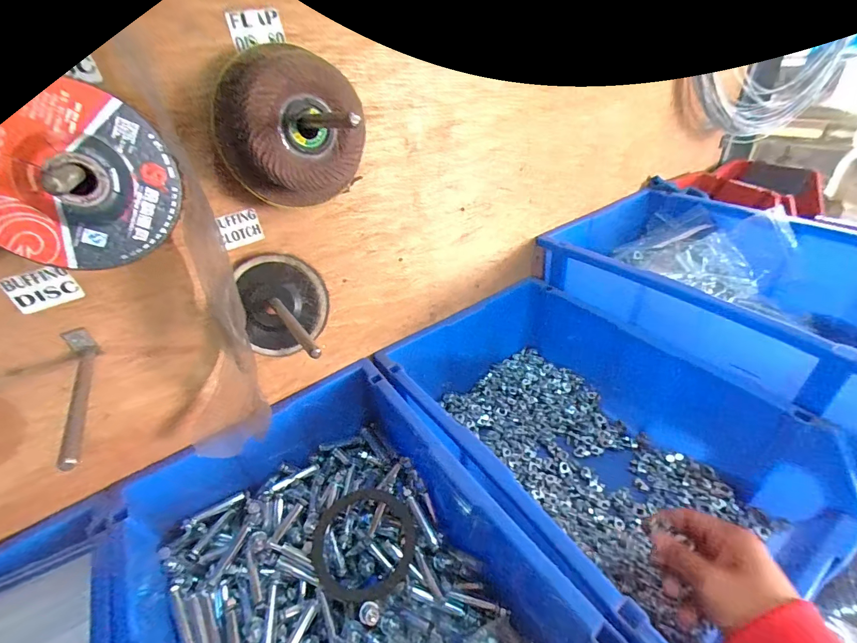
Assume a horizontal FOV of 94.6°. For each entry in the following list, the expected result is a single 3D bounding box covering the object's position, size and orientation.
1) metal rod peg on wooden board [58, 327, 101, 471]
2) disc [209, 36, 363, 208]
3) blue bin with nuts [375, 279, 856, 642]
[{"bbox_3d":[-0.249,0.048,0.281,0.016,0.026,0.140,-26,40,-23],"label":"metal rod peg on wooden board"},{"bbox_3d":[-0.101,-0.147,0.309,0.104,0.103,0.045,-21,38,-18],"label":"disc"},{"bbox_3d":[0.185,0.144,0.476,0.310,0.157,0.432,-25,40,-23],"label":"blue bin with nuts"}]

